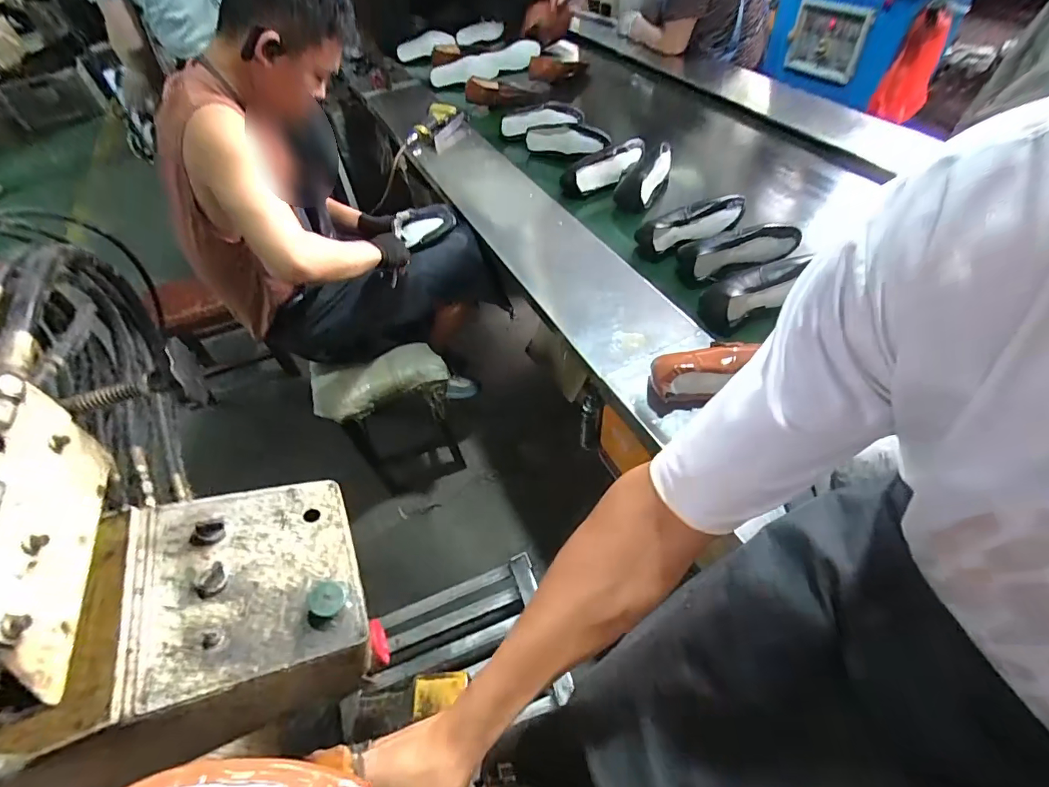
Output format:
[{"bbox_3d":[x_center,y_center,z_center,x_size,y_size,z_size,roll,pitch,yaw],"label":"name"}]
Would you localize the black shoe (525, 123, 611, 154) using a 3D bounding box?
[{"bbox_3d":[0.118,-0.711,1.311,0.248,0.063,0.069,19,55,19],"label":"black shoe"}]

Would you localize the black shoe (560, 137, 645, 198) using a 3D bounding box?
[{"bbox_3d":[0.213,-0.586,1.222,0.267,0.081,0.093,-36,57,-22],"label":"black shoe"}]

